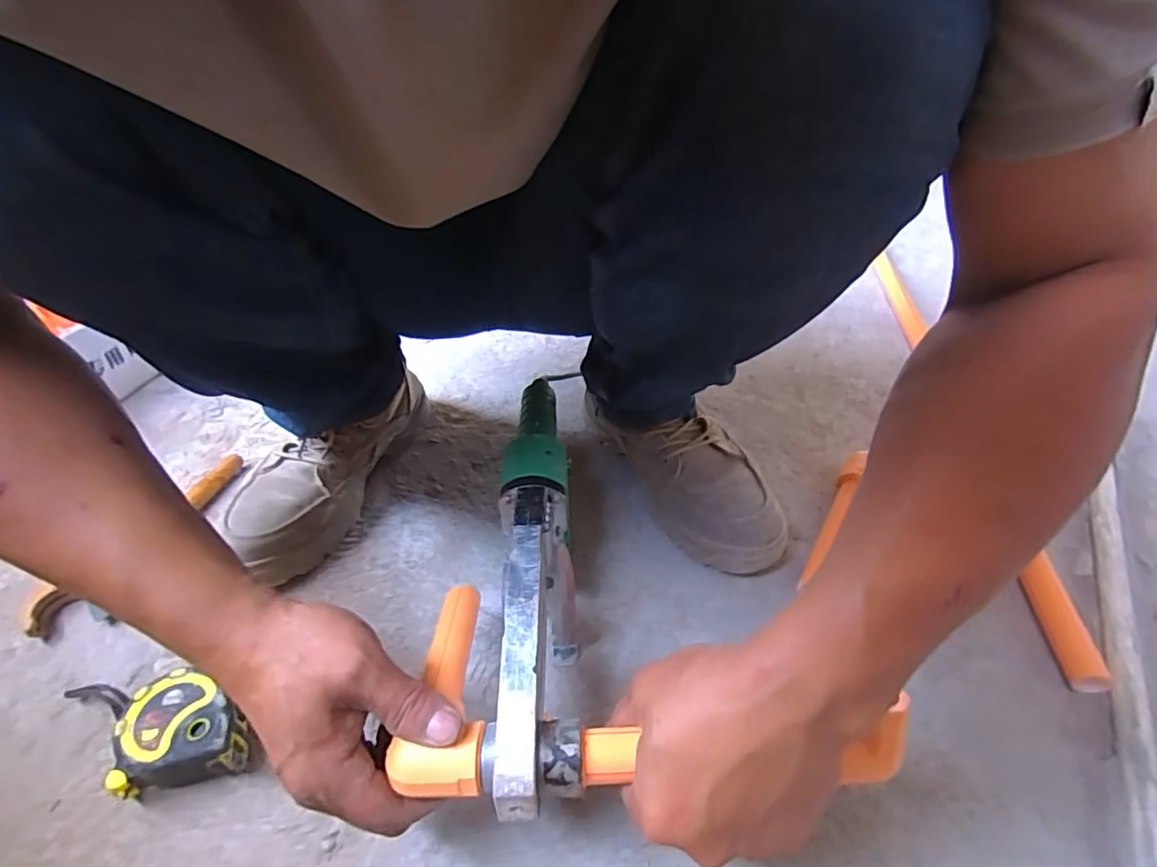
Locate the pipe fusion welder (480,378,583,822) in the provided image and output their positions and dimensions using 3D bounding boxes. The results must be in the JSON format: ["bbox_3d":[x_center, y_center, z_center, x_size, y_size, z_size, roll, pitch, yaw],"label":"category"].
[{"bbox_3d":[-0.034,0.056,0.413,0.057,0.051,0.378,-4,40,-2],"label":"pipe fusion welder"}]

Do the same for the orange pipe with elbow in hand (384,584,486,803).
[{"bbox_3d":[-0.080,0.144,0.348,0.045,0.024,0.158,-6,21,-6],"label":"orange pipe with elbow in hand"}]

